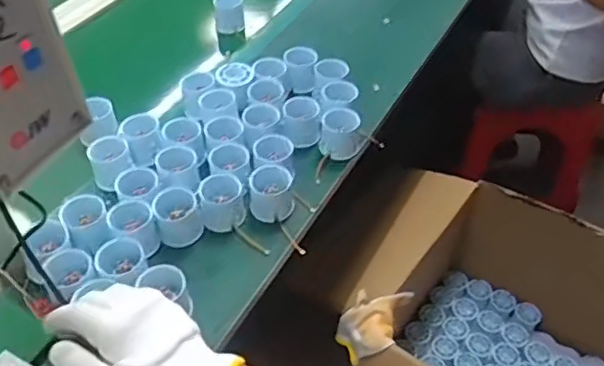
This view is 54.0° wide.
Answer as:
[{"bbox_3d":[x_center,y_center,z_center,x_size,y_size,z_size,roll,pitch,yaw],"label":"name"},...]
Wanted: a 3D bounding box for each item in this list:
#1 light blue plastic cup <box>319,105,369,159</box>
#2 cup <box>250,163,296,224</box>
[{"bbox_3d":[0.055,-0.070,0.830,0.060,0.049,0.058,7,47,7],"label":"light blue plastic cup"},{"bbox_3d":[-0.037,0.012,0.741,0.052,0.045,0.056,-4,46,-4],"label":"cup"}]

